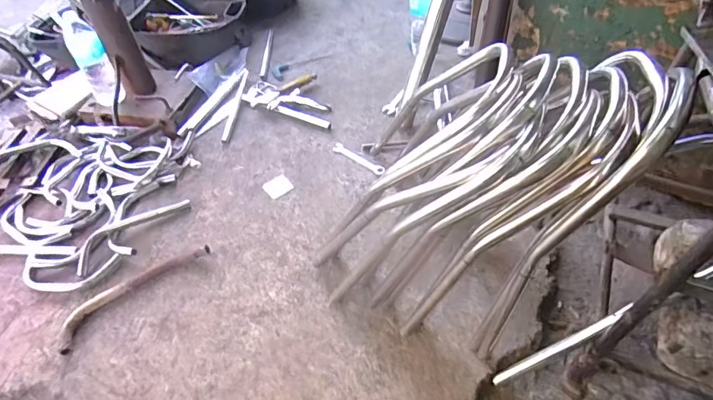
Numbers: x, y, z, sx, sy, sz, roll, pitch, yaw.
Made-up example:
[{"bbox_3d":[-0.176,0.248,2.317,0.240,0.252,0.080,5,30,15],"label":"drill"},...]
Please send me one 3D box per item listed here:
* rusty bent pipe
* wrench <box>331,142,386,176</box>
[{"bbox_3d":[-0.463,0.181,0.969,0.322,0.021,0.083,-37,54,-25],"label":"rusty bent pipe"},{"bbox_3d":[0.006,-0.105,1.185,0.162,0.009,0.030,29,57,29],"label":"wrench"}]

